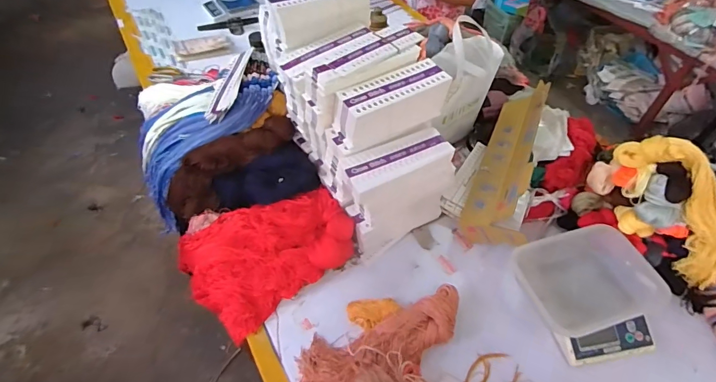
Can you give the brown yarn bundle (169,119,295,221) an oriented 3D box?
[{"bbox_3d":[-0.339,-0.066,1.020,0.392,0.102,0.120,-35,56,3],"label":"brown yarn bundle"}]

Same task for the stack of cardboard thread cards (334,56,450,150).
[{"bbox_3d":[0.072,-0.187,0.876,0.247,0.108,0.082,-23,54,-21],"label":"stack of cardboard thread cards"}]

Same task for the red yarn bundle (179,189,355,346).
[{"bbox_3d":[-0.217,0.121,0.946,0.358,0.108,0.282,-34,59,-28],"label":"red yarn bundle"}]

